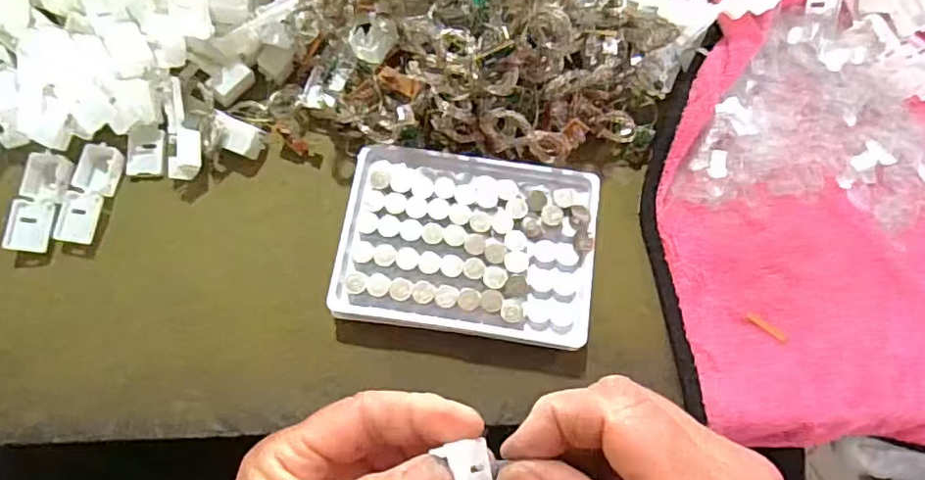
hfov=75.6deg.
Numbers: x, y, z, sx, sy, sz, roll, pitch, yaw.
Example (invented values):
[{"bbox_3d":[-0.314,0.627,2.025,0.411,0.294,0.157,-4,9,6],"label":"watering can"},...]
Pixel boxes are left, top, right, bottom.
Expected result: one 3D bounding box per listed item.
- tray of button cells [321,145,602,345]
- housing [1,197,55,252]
[{"bbox_3d":[0.003,0.002,0.314,0.129,0.021,0.093,8,72,1],"label":"tray of button cells"},{"bbox_3d":[-0.227,-0.009,0.314,0.020,0.010,0.029,7,72,0],"label":"housing"}]

